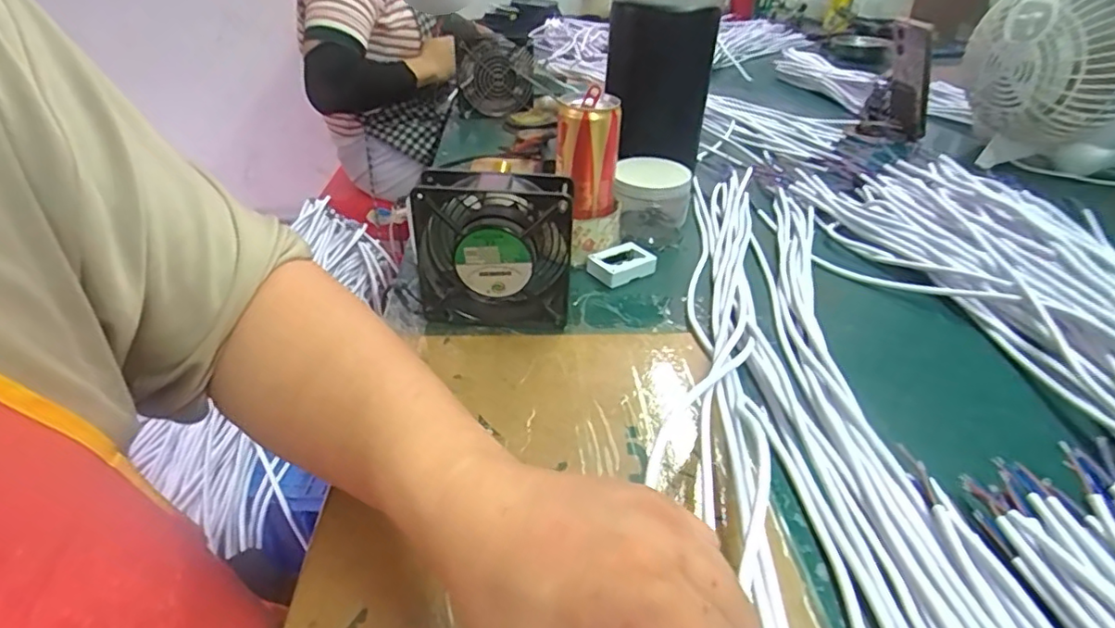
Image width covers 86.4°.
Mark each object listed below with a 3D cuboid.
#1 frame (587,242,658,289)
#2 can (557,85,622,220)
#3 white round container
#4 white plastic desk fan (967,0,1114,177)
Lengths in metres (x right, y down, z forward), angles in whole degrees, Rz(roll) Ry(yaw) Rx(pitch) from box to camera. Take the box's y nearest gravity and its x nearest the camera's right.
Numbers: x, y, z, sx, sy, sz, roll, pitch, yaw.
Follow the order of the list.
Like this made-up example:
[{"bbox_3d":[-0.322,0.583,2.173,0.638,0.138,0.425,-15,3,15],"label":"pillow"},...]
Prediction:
[{"bbox_3d":[0.062,-0.047,0.569,0.055,0.020,0.045,-21,41,-28],"label":"frame"},{"bbox_3d":[0.029,-0.150,0.555,0.056,0.105,0.050,4,35,5],"label":"can"},{"bbox_3d":[0.101,-0.120,0.627,0.071,0.063,0.086,10,36,13],"label":"white round container"},{"bbox_3d":[0.631,-0.316,0.733,0.185,0.256,0.171,17,38,21],"label":"white plastic desk fan"}]

